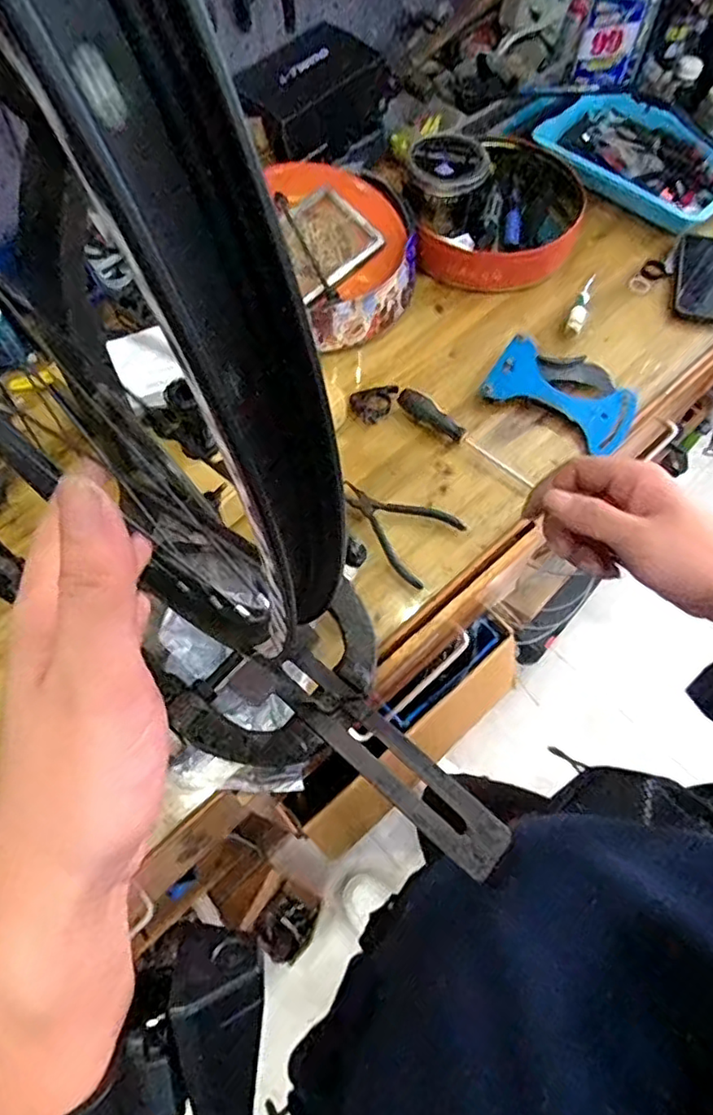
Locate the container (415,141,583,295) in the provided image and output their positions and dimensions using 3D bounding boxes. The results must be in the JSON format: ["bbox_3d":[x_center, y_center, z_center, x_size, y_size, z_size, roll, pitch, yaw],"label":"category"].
[{"bbox_3d":[0.222,-0.528,0.964,0.240,0.065,0.280,13,63,7],"label":"container"}]

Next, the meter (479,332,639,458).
[{"bbox_3d":[0.275,-0.222,0.832,0.187,0.023,0.133,34,68,16],"label":"meter"}]

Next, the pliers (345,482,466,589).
[{"bbox_3d":[0.043,-0.040,0.757,0.144,0.022,0.096,31,67,15],"label":"pliers"}]

